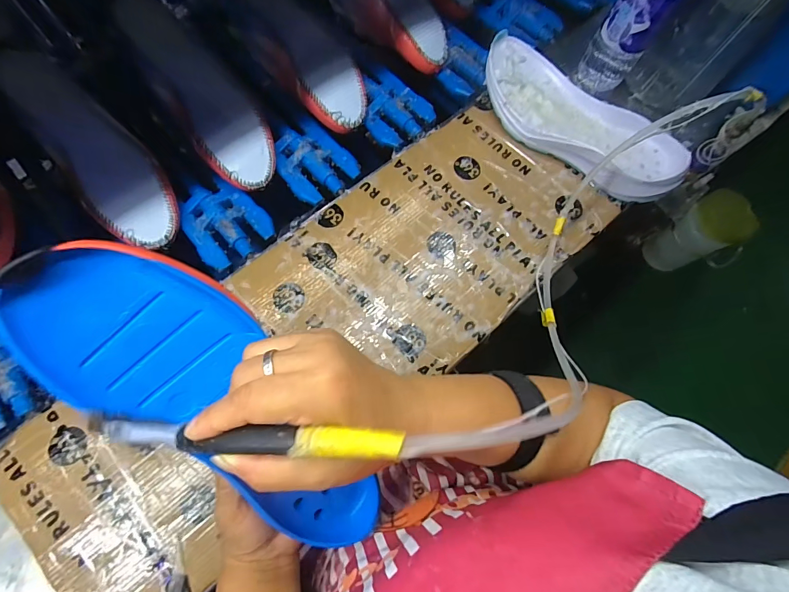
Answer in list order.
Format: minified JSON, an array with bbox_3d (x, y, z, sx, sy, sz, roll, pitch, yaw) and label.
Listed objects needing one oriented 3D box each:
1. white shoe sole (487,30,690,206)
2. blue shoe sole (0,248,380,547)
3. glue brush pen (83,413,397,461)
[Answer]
[{"bbox_3d":[0.223,-0.214,0.468,0.264,0.048,0.113,34,74,8],"label":"white shoe sole"},{"bbox_3d":[-0.106,0.077,0.248,0.092,0.033,0.261,-42,110,-13],"label":"blue shoe sole"},{"bbox_3d":[-0.080,0.070,0.187,0.173,0.019,0.014,-5,72,18],"label":"glue brush pen"}]

